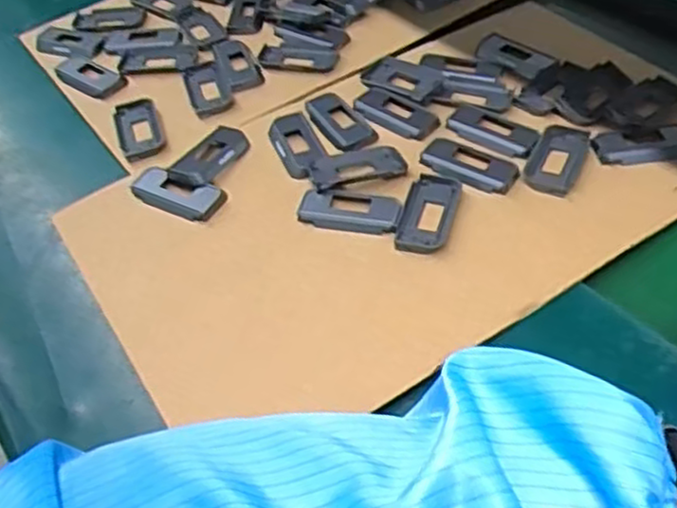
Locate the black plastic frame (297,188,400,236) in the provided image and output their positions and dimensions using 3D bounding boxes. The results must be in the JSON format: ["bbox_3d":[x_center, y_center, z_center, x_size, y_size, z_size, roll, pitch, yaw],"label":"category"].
[{"bbox_3d":[0.010,-0.034,0.539,0.075,0.007,0.038,11,50,16],"label":"black plastic frame"}]

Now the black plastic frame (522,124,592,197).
[{"bbox_3d":[0.171,-0.074,0.562,0.038,0.006,0.077,19,53,22],"label":"black plastic frame"}]

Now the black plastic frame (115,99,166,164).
[{"bbox_3d":[-0.173,-0.108,0.630,0.036,0.018,0.072,-16,48,-8],"label":"black plastic frame"}]

